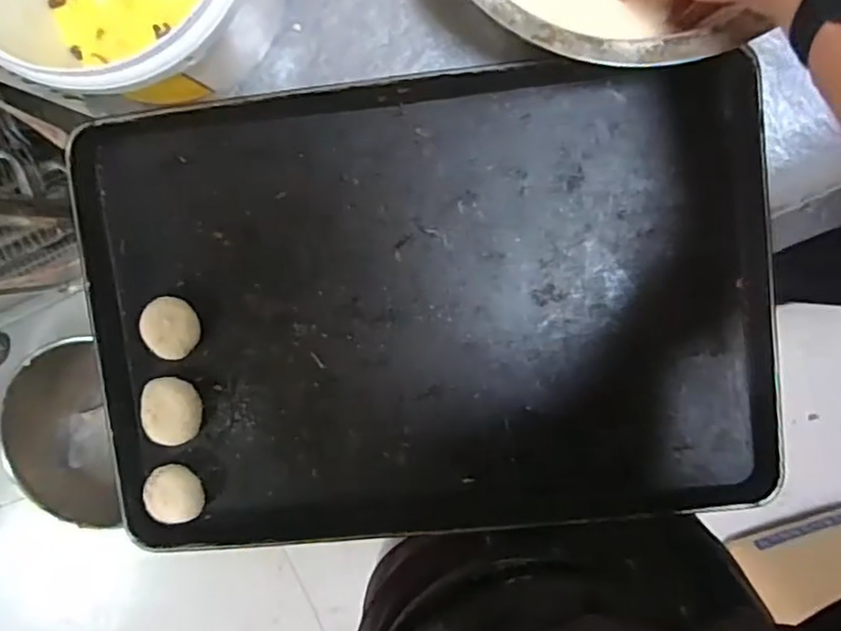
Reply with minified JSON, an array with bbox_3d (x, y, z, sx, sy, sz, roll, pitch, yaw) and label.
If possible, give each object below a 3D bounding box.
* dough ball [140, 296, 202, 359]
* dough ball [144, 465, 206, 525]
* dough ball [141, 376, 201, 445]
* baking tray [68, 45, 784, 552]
[{"bbox_3d":[-0.238,0.012,0.575,0.053,0.031,0.052,0,96,1],"label":"dough ball"},{"bbox_3d":[-0.237,0.172,0.593,0.048,0.023,0.058,-43,94,5],"label":"dough ball"},{"bbox_3d":[-0.241,0.092,0.587,0.058,0.024,0.060,0,96,1],"label":"dough ball"},{"bbox_3d":[0.000,-0.002,0.561,0.599,0.035,0.410,-6,96,3],"label":"baking tray"}]

